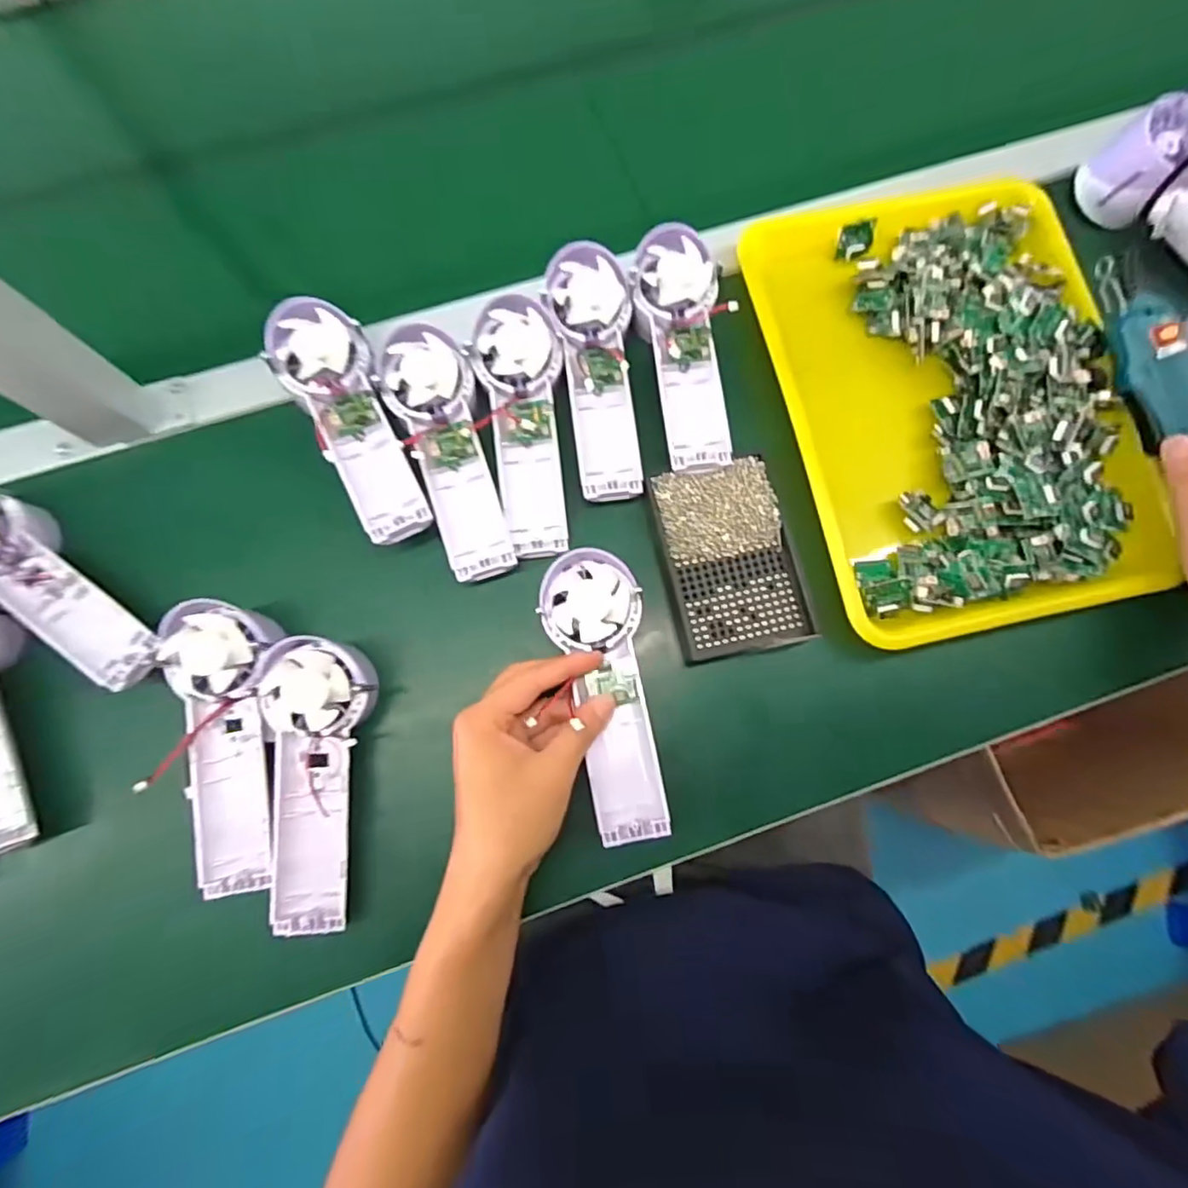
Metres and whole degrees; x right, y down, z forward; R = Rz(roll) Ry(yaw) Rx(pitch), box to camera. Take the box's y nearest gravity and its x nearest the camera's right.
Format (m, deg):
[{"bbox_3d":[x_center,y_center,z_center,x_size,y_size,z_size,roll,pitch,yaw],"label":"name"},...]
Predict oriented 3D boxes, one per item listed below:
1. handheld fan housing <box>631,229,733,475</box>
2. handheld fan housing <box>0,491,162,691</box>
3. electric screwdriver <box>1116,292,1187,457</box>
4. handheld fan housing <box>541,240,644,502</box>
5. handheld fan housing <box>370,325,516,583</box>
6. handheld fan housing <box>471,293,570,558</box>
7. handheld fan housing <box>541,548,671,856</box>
[{"bbox_3d":[0.063,-0.173,0.435,0.060,0.029,0.175,-4,78,-2],"label":"handheld fan housing"},{"bbox_3d":[-0.358,-0.004,0.393,0.177,0.038,0.062,38,80,6],"label":"handheld fan housing"},{"bbox_3d":[0.388,-0.132,0.412,0.032,0.033,0.136,-24,89,-6],"label":"electric screwdriver"},{"bbox_3d":[0.000,-0.155,0.434,0.061,0.040,0.175,-3,78,-2],"label":"handheld fan housing"},{"bbox_3d":[-0.096,-0.098,0.417,0.058,0.030,0.176,-21,80,-6],"label":"handheld fan housing"},{"bbox_3d":[-0.049,-0.116,0.427,0.061,0.041,0.175,-6,79,-3],"label":"handheld fan housing"},{"bbox_3d":[0.008,0.059,0.377,0.059,0.020,0.178,-11,81,-4],"label":"handheld fan housing"}]

